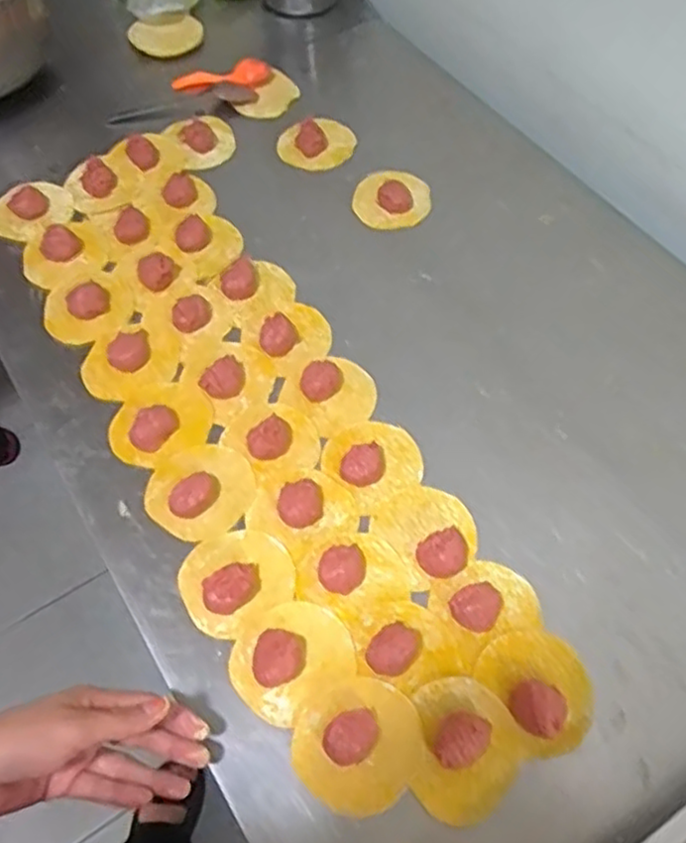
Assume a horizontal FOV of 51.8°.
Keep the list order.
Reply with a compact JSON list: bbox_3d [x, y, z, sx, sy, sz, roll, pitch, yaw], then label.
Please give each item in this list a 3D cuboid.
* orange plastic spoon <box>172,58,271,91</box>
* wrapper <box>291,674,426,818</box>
[{"bbox_3d":[-0.141,-0.405,0.818,0.112,0.033,0.031,1,54,-1],"label":"orange plastic spoon"},{"bbox_3d":[0.011,0.213,0.468,0.084,0.022,0.078,1,54,-1],"label":"wrapper"}]

